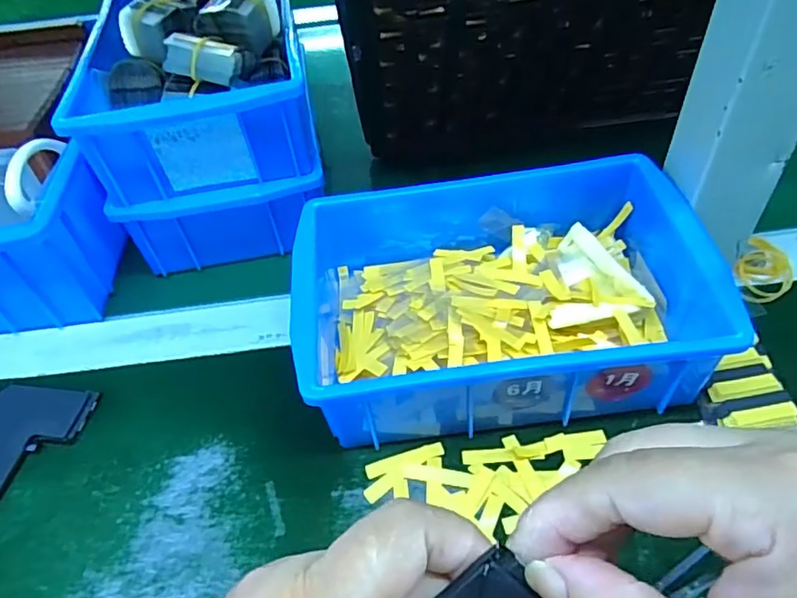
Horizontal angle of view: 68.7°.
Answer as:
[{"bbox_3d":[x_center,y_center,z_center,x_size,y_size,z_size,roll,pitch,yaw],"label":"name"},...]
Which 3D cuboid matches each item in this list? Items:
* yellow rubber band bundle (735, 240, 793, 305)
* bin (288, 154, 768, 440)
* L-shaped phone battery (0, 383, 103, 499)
[{"bbox_3d":[0.217,-0.016,0.346,0.029,0.009,0.049,22,53,24],"label":"yellow rubber band bundle"},{"bbox_3d":[0.050,-0.002,0.315,0.201,0.070,0.143,-8,47,-1],"label":"bin"},{"bbox_3d":[-0.206,0.080,0.309,0.061,0.006,0.077,5,48,10],"label":"L-shaped phone battery"}]

